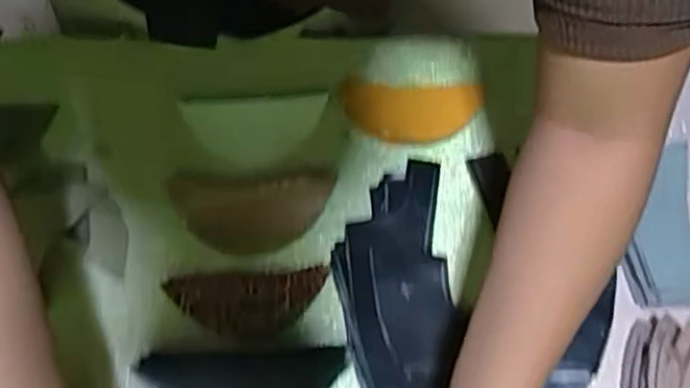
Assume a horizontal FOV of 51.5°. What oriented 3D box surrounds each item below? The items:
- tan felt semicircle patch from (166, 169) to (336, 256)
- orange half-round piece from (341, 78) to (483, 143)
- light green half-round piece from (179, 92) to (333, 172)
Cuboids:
[{"bbox_3d":[-0.069,0.014,0.544,0.120,0.008,0.060,-5,79,-2],"label":"tan felt semicircle patch"},{"bbox_3d":[0.054,-0.066,0.578,0.111,0.009,0.051,3,79,0],"label":"orange half-round piece"},{"bbox_3d":[-0.070,-0.049,0.560,0.107,0.008,0.059,-4,79,-1],"label":"light green half-round piece"}]

